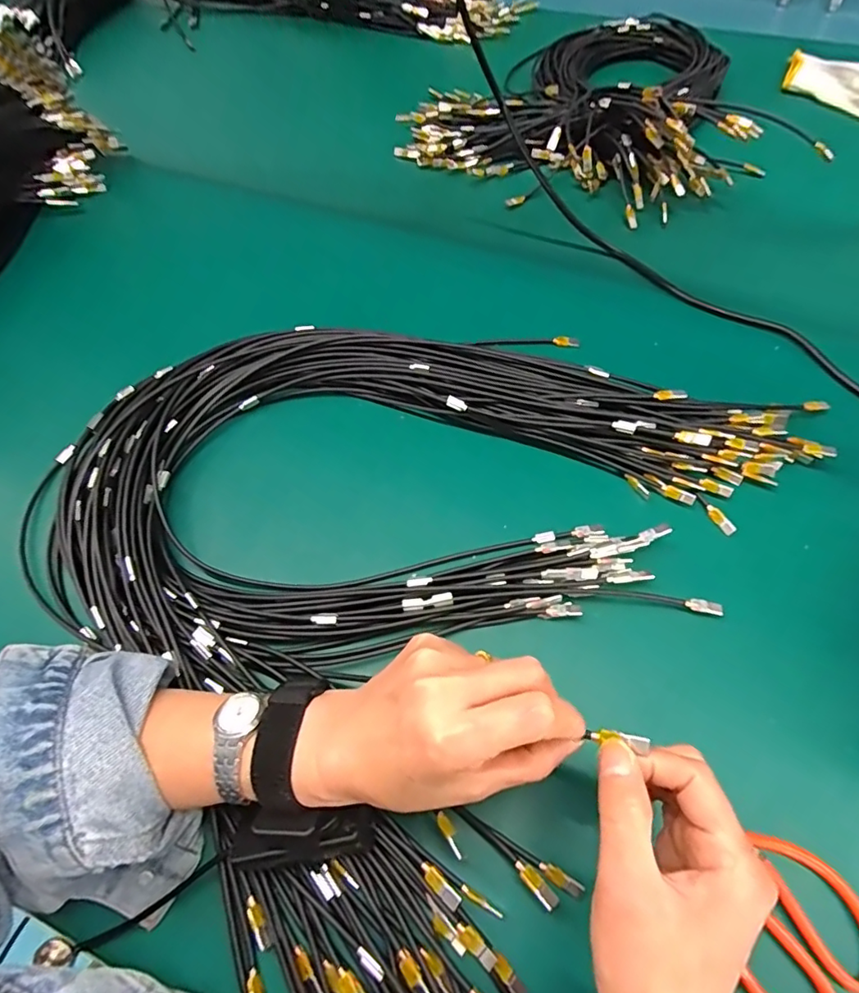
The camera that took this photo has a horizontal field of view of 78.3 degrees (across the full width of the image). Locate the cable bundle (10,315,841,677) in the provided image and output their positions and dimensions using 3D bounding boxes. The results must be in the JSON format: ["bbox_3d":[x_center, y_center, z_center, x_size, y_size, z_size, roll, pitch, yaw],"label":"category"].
[{"bbox_3d":[-0.006,-0.028,0.405,0.576,0.034,0.286,-7,61,-2],"label":"cable bundle"}]

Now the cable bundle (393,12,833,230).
[{"bbox_3d":[0.195,-0.462,0.619,0.430,0.071,0.355,-23,63,-10],"label":"cable bundle"}]

